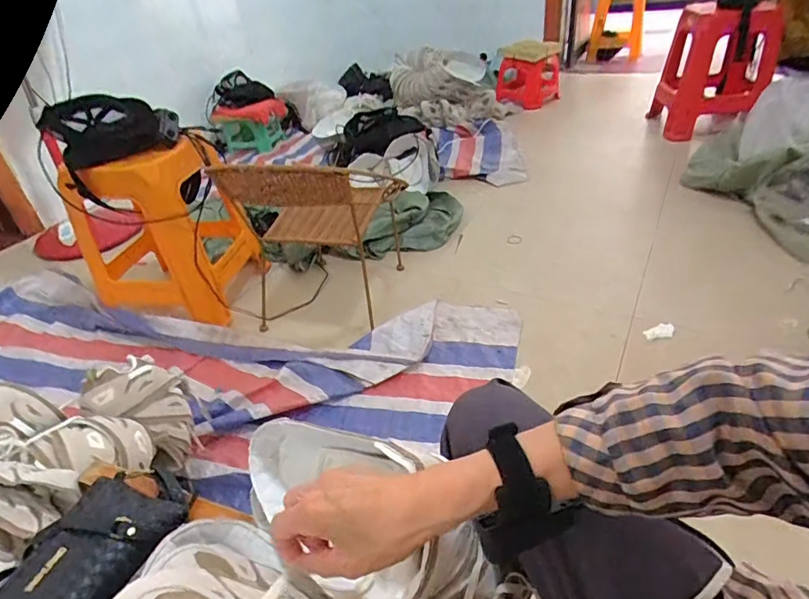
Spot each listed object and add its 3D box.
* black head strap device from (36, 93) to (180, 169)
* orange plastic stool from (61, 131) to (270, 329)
[{"bbox_3d":[-0.690,-0.407,1.171,0.277,0.137,0.080,-14,37,-11],"label":"black head strap device"},{"bbox_3d":[-0.639,-0.197,1.383,0.368,0.472,0.385,8,39,19],"label":"orange plastic stool"}]

